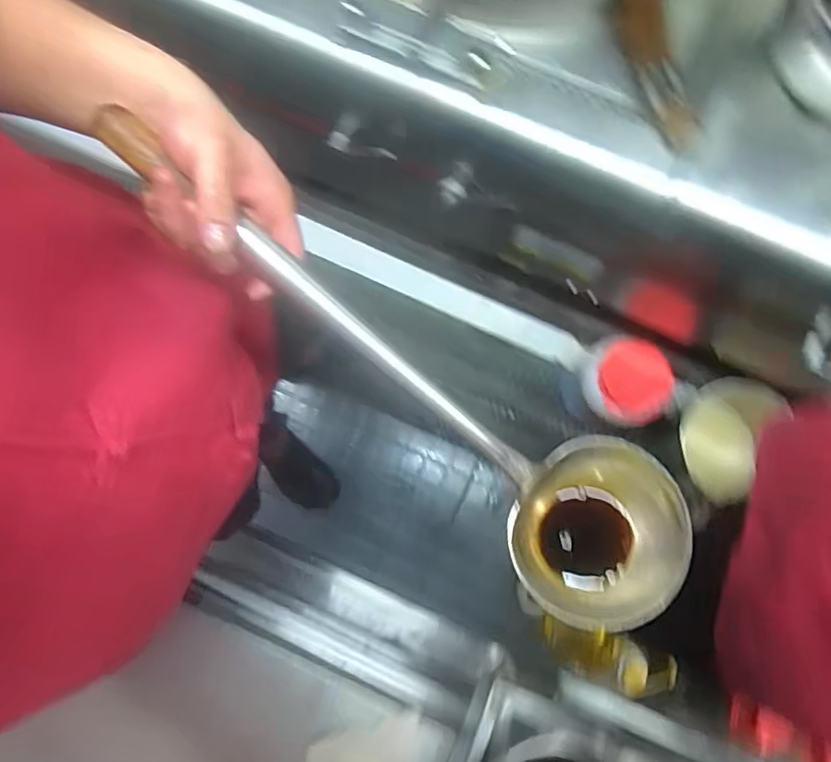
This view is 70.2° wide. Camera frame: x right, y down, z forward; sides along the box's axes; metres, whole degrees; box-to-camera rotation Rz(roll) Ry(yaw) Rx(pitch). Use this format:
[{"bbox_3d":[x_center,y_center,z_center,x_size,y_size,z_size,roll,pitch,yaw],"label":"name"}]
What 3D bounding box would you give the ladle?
[{"bbox_3d":[-0.010,0.000,0.416,0.481,0.088,0.131,38,82,-10],"label":"ladle"}]

